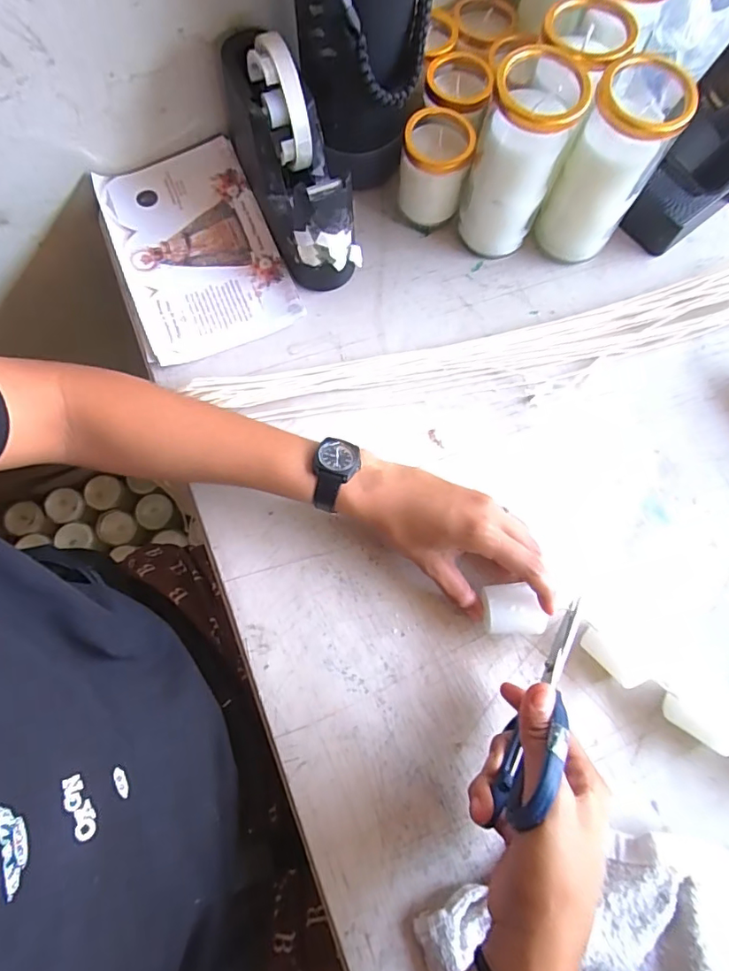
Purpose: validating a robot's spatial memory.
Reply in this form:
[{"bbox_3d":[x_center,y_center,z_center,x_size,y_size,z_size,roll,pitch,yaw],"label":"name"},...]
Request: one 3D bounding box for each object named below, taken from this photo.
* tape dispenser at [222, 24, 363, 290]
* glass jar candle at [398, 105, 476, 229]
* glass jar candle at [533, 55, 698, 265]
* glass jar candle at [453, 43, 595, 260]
[{"bbox_3d":[-0.057,-0.264,0.426,0.059,0.125,0.157,-22,76,-8],"label":"tape dispenser"},{"bbox_3d":[0.061,-0.283,0.464,0.058,0.081,0.061,4,74,-1],"label":"glass jar candle"},{"bbox_3d":[0.199,-0.259,0.425,0.066,0.144,0.057,33,75,7],"label":"glass jar candle"},{"bbox_3d":[0.126,-0.266,0.427,0.068,0.142,0.075,21,74,4],"label":"glass jar candle"}]

